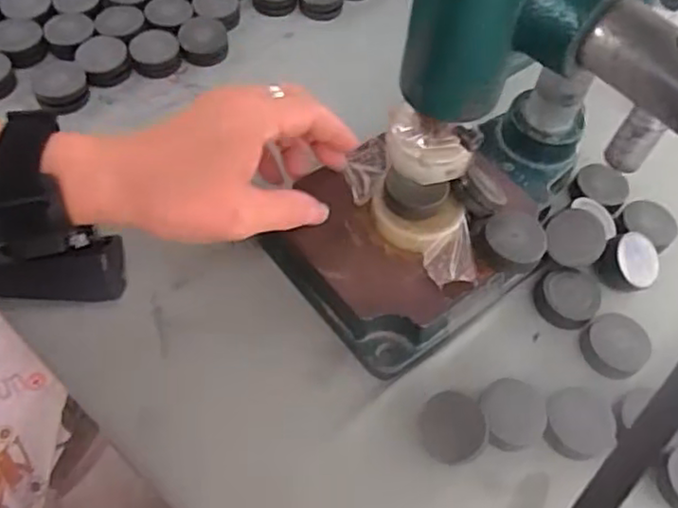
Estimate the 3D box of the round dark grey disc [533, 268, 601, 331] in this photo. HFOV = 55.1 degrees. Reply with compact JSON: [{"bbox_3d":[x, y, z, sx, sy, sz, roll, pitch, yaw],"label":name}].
[{"bbox_3d":[0.128,0.024,0.364,0.033,0.012,0.032,2,58,-4],"label":"round dark grey disc"}]

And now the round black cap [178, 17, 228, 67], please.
[{"bbox_3d":[-0.094,-0.146,0.450,0.032,0.010,0.038,-5,58,-8],"label":"round black cap"}]

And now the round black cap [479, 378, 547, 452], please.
[{"bbox_3d":[0.087,0.079,0.321,0.033,0.013,0.034,2,58,-4],"label":"round black cap"}]

